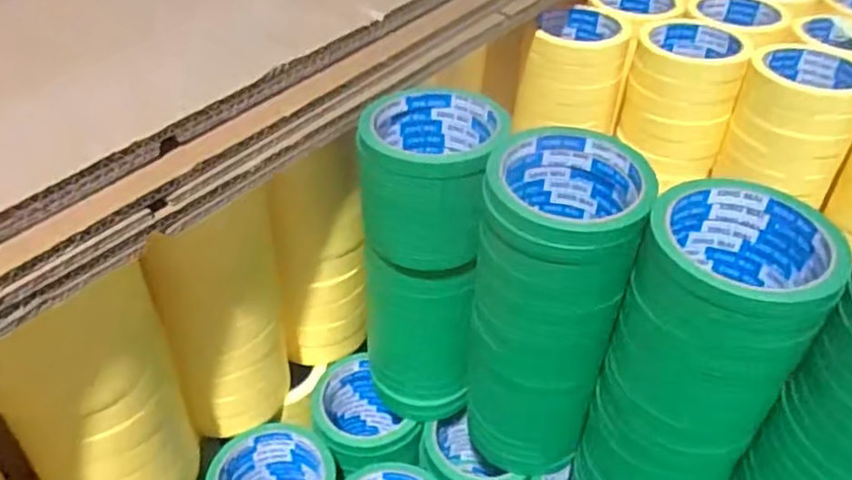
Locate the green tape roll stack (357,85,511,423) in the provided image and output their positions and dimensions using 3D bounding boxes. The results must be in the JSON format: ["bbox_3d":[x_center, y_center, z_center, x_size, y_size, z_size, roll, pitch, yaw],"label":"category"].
[{"bbox_3d":[-0.002,0.022,0.484,0.085,0.236,0.099,2,41,-1],"label":"green tape roll stack"}]

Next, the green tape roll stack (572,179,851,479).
[{"bbox_3d":[0.159,0.088,0.403,0.101,0.233,0.089,30,48,28],"label":"green tape roll stack"}]

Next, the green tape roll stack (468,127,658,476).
[{"bbox_3d":[0.075,0.053,0.450,0.086,0.245,0.078,8,41,6],"label":"green tape roll stack"}]

